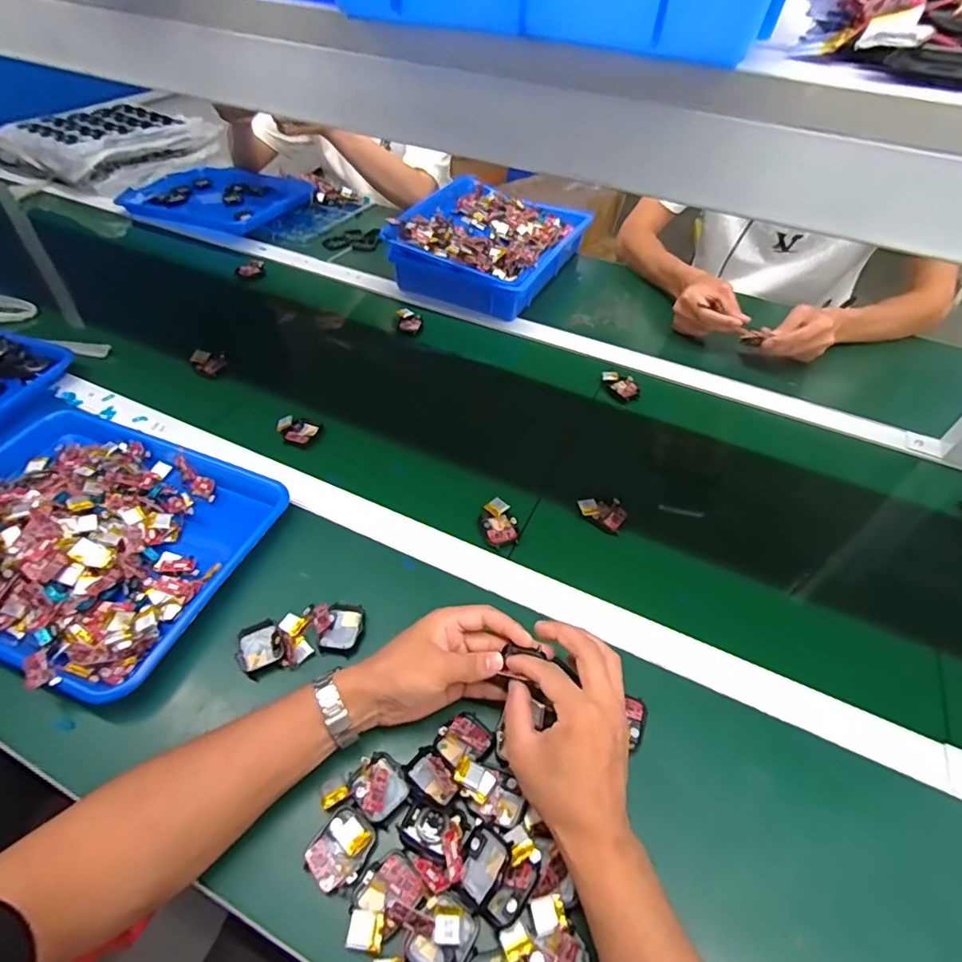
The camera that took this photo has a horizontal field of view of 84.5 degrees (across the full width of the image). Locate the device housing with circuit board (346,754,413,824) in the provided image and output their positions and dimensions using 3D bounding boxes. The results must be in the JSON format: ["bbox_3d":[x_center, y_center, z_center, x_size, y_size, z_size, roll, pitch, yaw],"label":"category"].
[{"bbox_3d":[-0.079,0.233,0.404,0.043,0.009,0.040,29,53,21],"label":"device housing with circuit board"}]

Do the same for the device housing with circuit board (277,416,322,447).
[{"bbox_3d":[-0.228,-0.062,0.661,0.049,0.014,0.044,16,49,10],"label":"device housing with circuit board"}]

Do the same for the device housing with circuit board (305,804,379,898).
[{"bbox_3d":[-0.100,0.262,0.378,0.039,0.006,0.048,25,52,18],"label":"device housing with circuit board"}]

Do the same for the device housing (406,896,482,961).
[{"bbox_3d":[-0.024,0.300,0.346,0.036,0.014,0.044,30,53,22],"label":"device housing"}]

